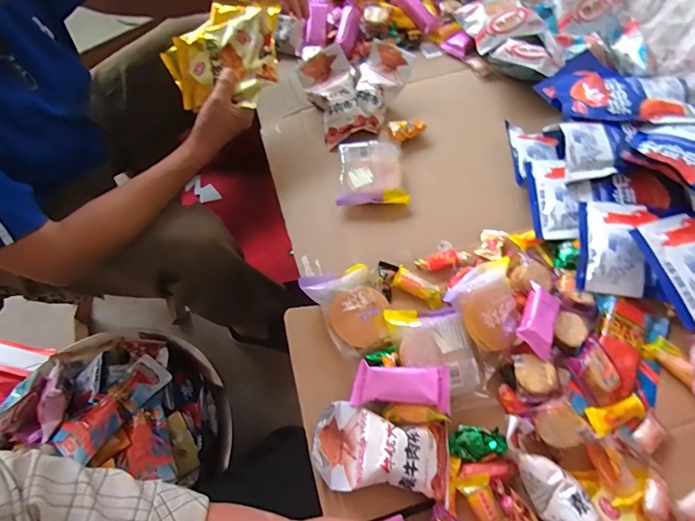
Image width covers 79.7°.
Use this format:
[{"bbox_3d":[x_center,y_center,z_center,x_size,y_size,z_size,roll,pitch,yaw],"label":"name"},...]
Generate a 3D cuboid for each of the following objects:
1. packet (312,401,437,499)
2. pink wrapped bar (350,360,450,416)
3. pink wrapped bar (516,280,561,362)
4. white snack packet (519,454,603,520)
[{"bbox_3d":[0.026,0.184,0.395,0.112,0.031,0.072,14,63,10],"label":"packet"},{"bbox_3d":[0.054,0.129,0.425,0.095,0.023,0.041,4,61,4],"label":"pink wrapped bar"},{"bbox_3d":[0.207,0.061,0.449,0.038,0.019,0.088,21,49,13],"label":"pink wrapped bar"},{"bbox_3d":[0.181,0.203,0.344,0.038,0.026,0.087,-28,50,-13],"label":"white snack packet"}]

